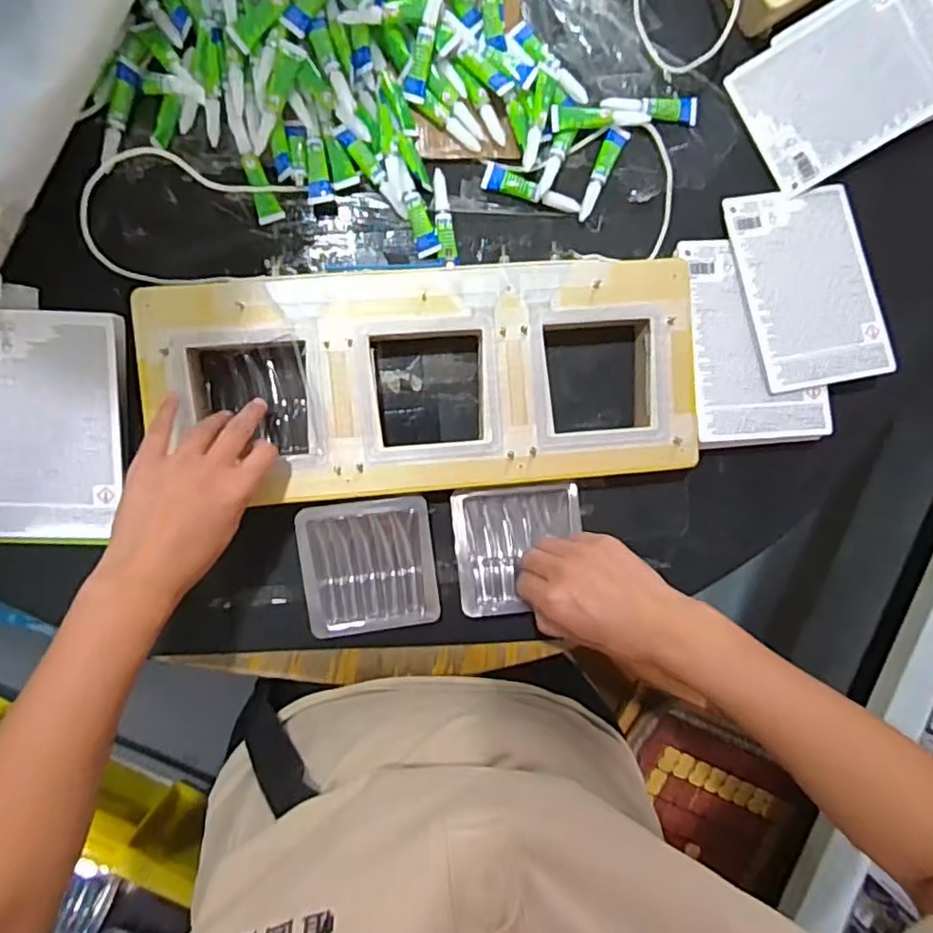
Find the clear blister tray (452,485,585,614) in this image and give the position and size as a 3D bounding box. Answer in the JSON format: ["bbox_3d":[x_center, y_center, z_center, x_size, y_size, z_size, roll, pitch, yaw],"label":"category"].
[{"bbox_3d":[0.042,0.067,0.519,0.102,0.016,0.101,-5,93,-6],"label":"clear blister tray"}]

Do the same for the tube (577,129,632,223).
[{"bbox_3d":[0.112,-0.242,0.524,0.019,0.009,0.079,23,90,-7],"label":"tube"}]

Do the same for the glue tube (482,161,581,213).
[{"bbox_3d":[0.054,-0.227,0.520,0.082,0.009,0.018,16,91,-7],"label":"glue tube"}]

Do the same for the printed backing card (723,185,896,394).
[{"bbox_3d":[0.288,-0.151,0.533,0.111,0.008,0.169,-11,85,-6],"label":"printed backing card"}]

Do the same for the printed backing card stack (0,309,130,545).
[{"bbox_3d":[-0.321,-0.027,0.480,0.117,0.017,0.176,2,102,-6],"label":"printed backing card stack"}]

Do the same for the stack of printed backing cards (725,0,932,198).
[{"bbox_3d":[0.338,-0.332,0.526,0.213,0.009,0.123,-30,92,8],"label":"stack of printed backing cards"}]

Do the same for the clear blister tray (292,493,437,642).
[{"bbox_3d":[-0.078,0.081,0.517,0.103,0.030,0.107,-6,94,-6],"label":"clear blister tray"}]

